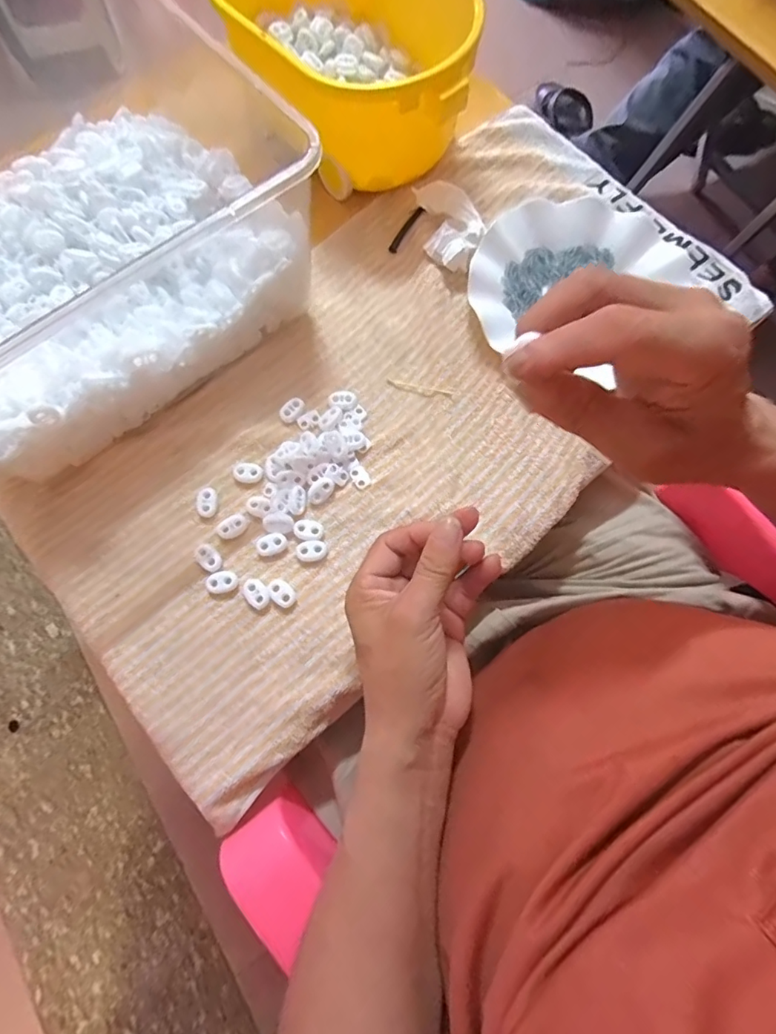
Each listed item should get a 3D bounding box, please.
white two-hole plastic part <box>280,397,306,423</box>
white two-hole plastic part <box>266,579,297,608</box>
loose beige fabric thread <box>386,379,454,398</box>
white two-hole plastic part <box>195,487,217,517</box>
[{"bbox_3d":[-0.077,-0.086,0.398,0.015,0.005,0.022,39,78,11],"label":"white two-hole plastic part"},{"bbox_3d":[-0.076,0.054,0.357,0.022,0.006,0.015,41,78,12],"label":"white two-hole plastic part"},{"bbox_3d":[0.026,-0.105,0.407,0.055,0.004,0.010,12,74,4],"label":"loose beige fabric thread"},{"bbox_3d":[-0.136,-0.011,0.375,0.013,0.007,0.022,1,74,1],"label":"white two-hole plastic part"}]

